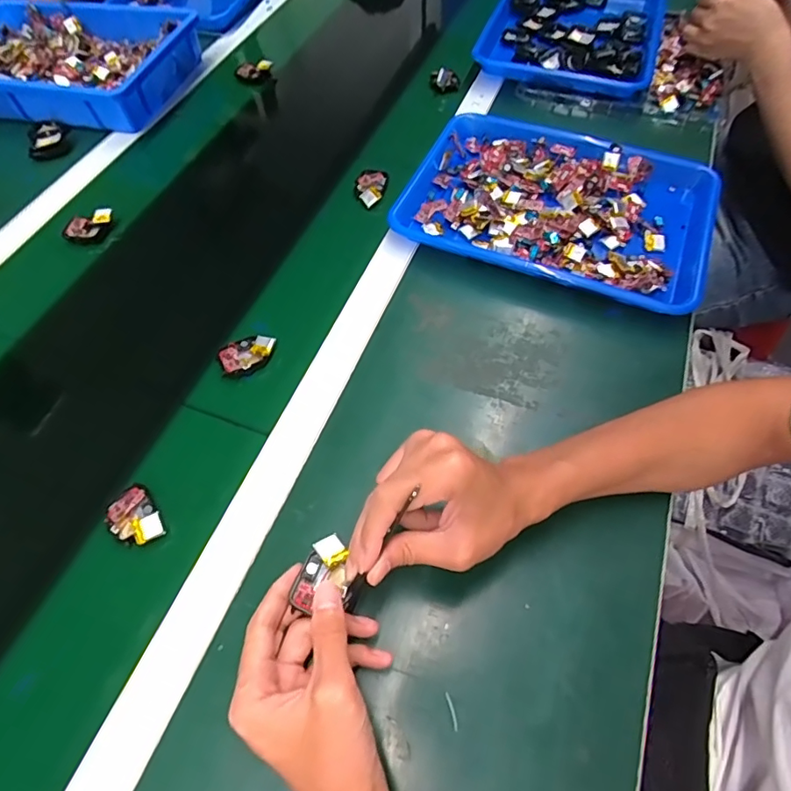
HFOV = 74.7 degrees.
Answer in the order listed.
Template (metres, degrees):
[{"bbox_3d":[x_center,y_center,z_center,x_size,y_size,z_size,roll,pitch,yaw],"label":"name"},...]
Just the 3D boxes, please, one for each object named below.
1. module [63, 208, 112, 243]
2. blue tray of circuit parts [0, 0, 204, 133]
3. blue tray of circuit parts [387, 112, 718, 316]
[{"bbox_3d":[-0.364,-0.201,0.617,0.059,0.018,0.033,-34,63,-18],"label":"module"},{"bbox_3d":[-0.509,-0.508,0.797,0.364,0.065,0.243,9,57,10],"label":"blue tray of circuit parts"},{"bbox_3d":[0.184,-0.221,0.600,0.334,0.040,0.238,20,61,14],"label":"blue tray of circuit parts"}]

